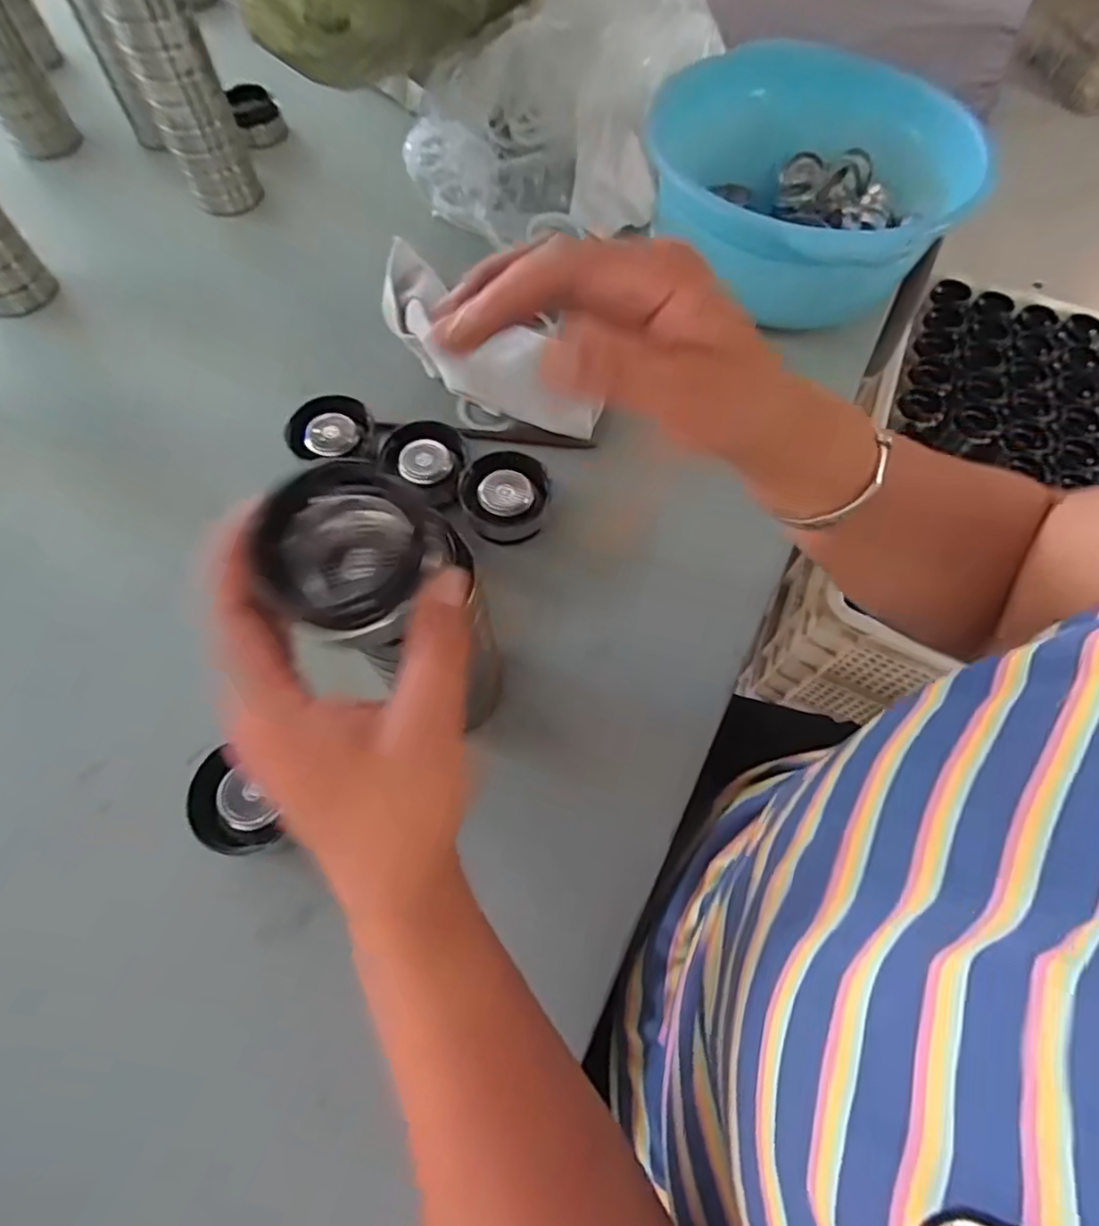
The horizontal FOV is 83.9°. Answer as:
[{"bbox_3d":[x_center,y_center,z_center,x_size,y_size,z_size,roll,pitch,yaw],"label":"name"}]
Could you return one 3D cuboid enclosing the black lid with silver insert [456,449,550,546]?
[{"bbox_3d":[-0.033,-0.086,0.466,0.065,0.021,0.065,2,76,-8],"label":"black lid with silver insert"}]

